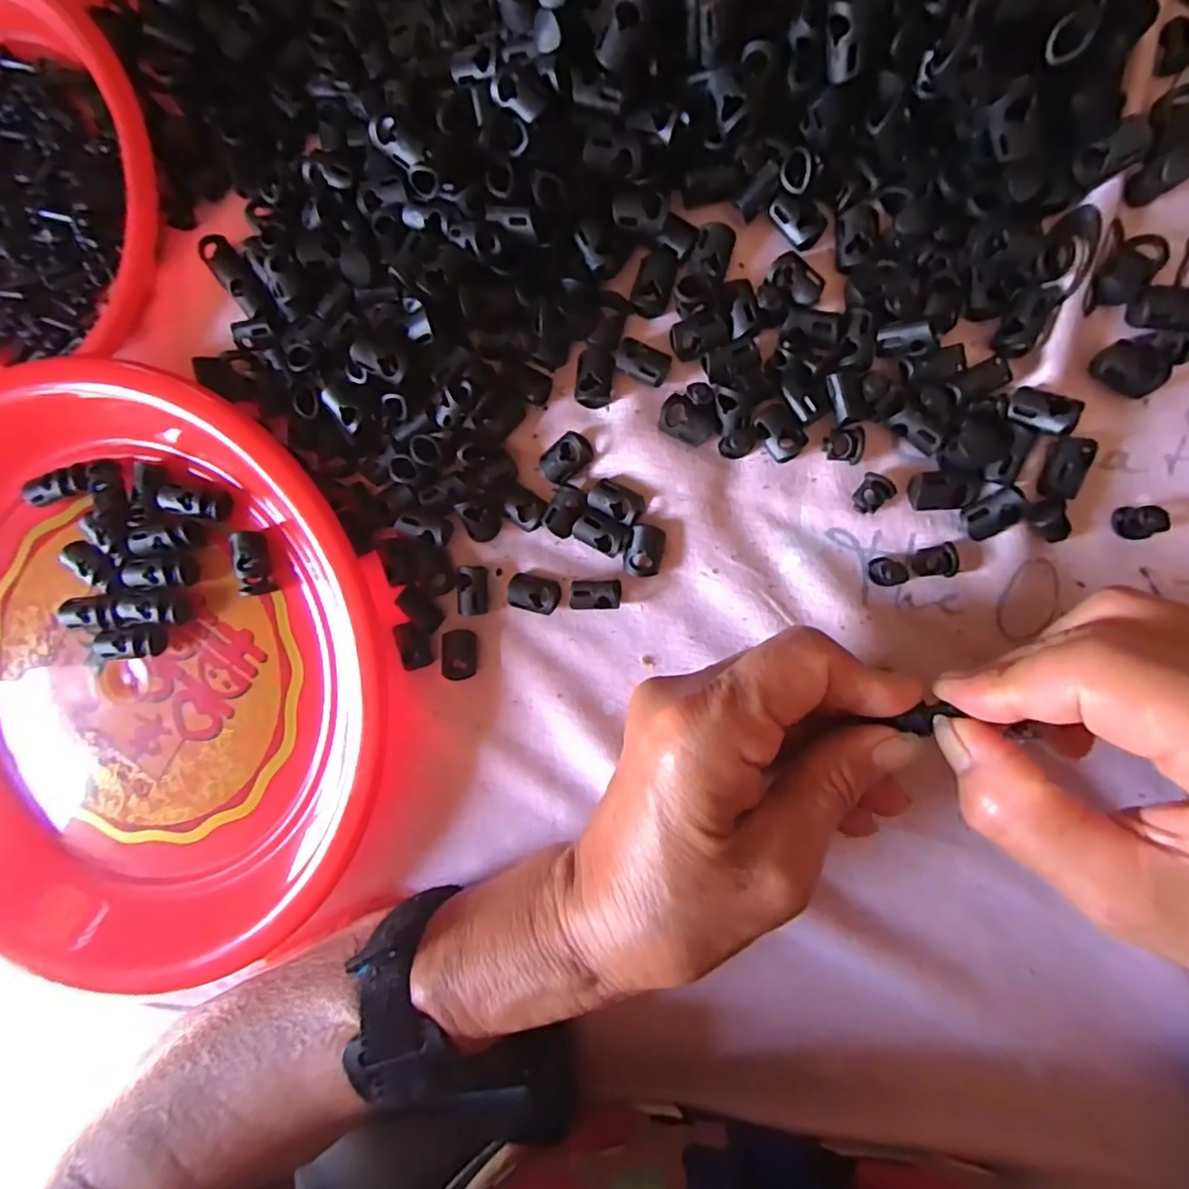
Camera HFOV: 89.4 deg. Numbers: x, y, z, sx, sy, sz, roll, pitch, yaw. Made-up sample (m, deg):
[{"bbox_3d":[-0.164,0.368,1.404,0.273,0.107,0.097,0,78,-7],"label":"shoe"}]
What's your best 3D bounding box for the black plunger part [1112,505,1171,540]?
[{"bbox_3d":[0.185,-0.024,0.204,0.011,0.012,0.011,-4,93,9],"label":"black plunger part"}]

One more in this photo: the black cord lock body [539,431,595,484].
[{"bbox_3d":[-0.011,-0.053,0.234,0.020,0.008,0.014,-37,87,9],"label":"black cord lock body"}]

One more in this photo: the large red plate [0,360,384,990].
[{"bbox_3d":[-0.208,0.035,0.255,0.249,0.027,0.246,1,93,9],"label":"large red plate"}]

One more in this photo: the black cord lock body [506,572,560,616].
[{"bbox_3d":[-0.024,0.000,0.241,0.019,0.009,0.014,9,95,9],"label":"black cord lock body"}]

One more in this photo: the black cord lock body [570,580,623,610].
[{"bbox_3d":[0.001,0.000,0.236,0.019,0.012,0.011,-2,93,9],"label":"black cord lock body"}]

